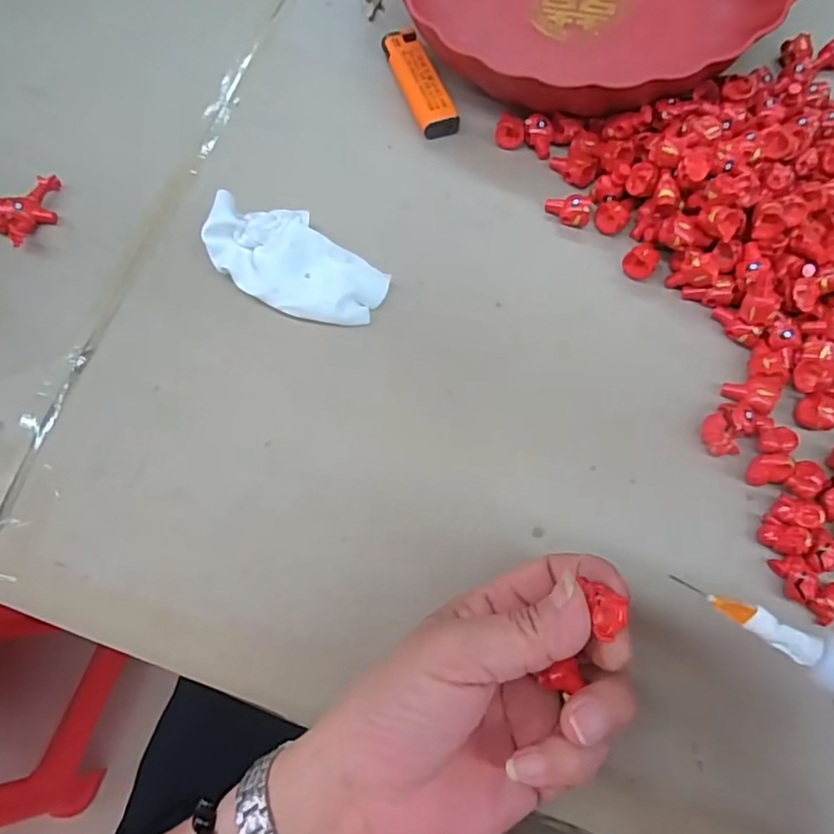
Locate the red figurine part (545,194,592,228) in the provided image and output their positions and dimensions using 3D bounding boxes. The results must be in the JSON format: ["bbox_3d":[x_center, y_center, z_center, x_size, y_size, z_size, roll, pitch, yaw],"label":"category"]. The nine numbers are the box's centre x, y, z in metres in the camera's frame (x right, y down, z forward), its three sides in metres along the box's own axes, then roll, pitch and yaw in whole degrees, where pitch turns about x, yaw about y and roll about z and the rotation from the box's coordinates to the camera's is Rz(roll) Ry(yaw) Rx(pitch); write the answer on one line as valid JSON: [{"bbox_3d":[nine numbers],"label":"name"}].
[{"bbox_3d":[0.085,-0.117,0.333,0.024,0.011,0.015,6,71,4],"label":"red figurine part"}]

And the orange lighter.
[{"bbox_3d":[0.000,-0.209,0.368,0.024,0.012,0.080,-21,72,-5],"label":"orange lighter"}]

